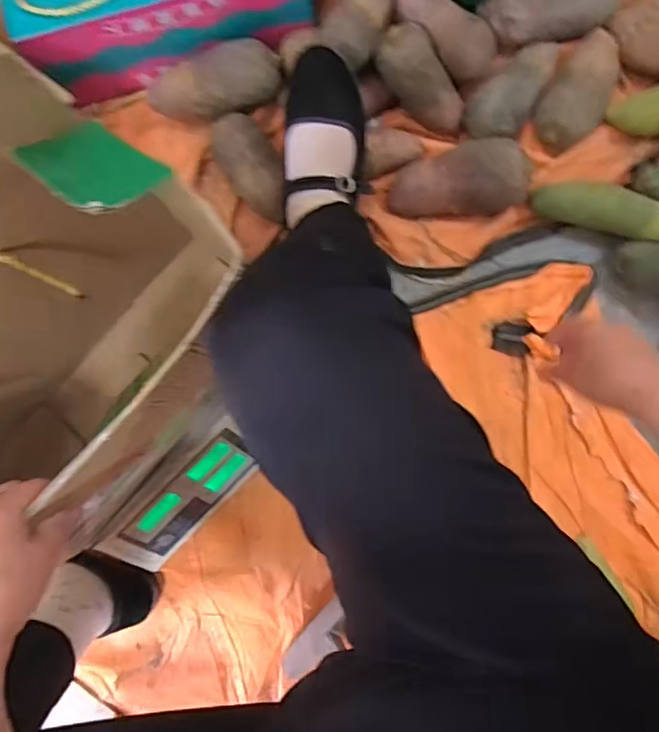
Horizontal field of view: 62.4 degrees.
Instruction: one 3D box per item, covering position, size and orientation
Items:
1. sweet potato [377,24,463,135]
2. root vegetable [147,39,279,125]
[{"bbox_3d":[0.115,-0.343,0.654,0.137,0.048,0.063,35,90,-37],"label":"sweet potato"},{"bbox_3d":[-0.143,-0.348,0.661,0.166,0.057,0.077,-1,88,3],"label":"root vegetable"}]

